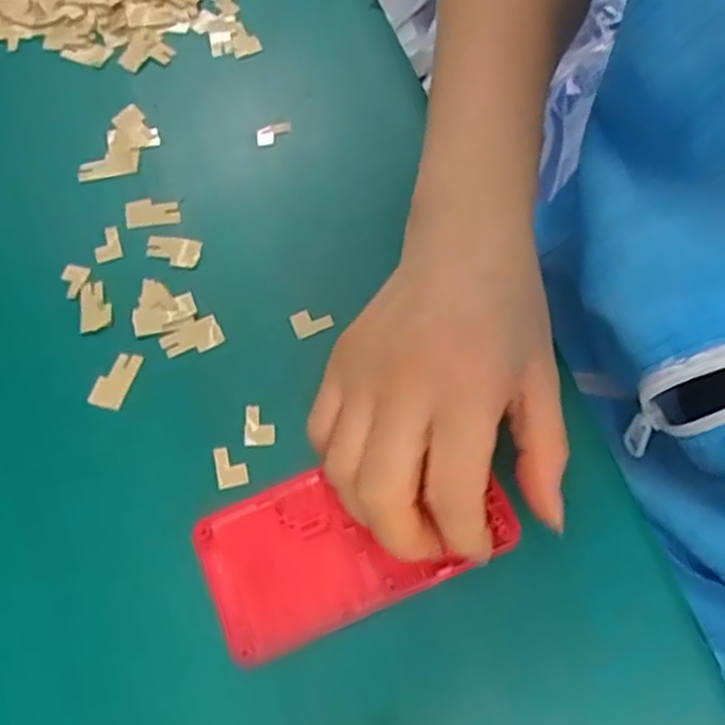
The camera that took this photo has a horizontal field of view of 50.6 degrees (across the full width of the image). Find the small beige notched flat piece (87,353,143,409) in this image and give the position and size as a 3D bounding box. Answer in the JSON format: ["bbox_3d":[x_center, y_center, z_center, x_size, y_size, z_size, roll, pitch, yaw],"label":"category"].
[{"bbox_3d":[-0.113,0.008,0.353,0.015,0.004,0.029,22,70,13],"label":"small beige notched flat piece"}]

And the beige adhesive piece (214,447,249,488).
[{"bbox_3d":[-0.057,0.045,0.332,0.013,0.004,0.018,-15,66,-2],"label":"beige adhesive piece"}]

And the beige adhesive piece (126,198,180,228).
[{"bbox_3d":[-0.108,-0.078,0.390,0.028,0.004,0.016,-7,66,1],"label":"beige adhesive piece"}]

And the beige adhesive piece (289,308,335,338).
[{"bbox_3d":[-0.024,-0.020,0.359,0.019,0.004,0.013,-19,66,-5],"label":"beige adhesive piece"}]

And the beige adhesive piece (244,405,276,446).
[{"bbox_3d":[-0.045,0.027,0.341,0.014,0.004,0.018,-2,66,3],"label":"beige adhesive piece"}]

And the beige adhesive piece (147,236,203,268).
[{"bbox_3d":[-0.094,-0.056,0.377,0.027,0.004,0.017,8,67,8],"label":"beige adhesive piece"}]

